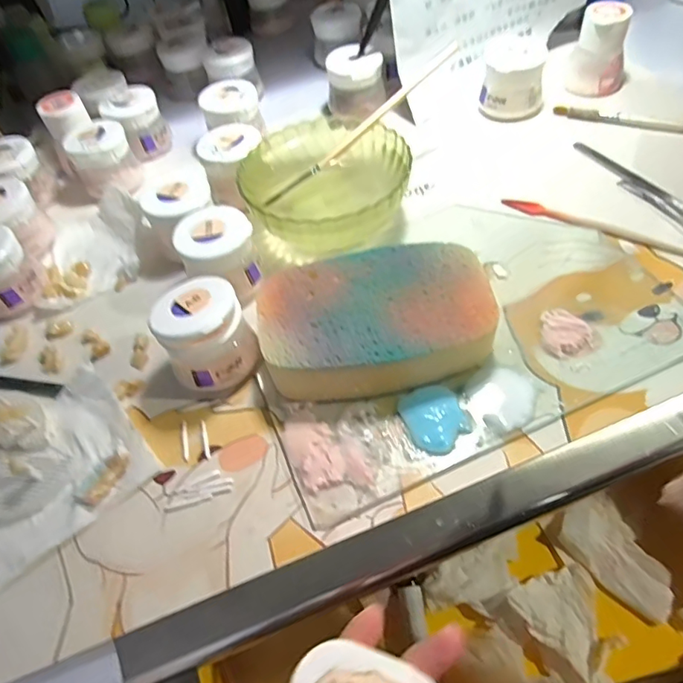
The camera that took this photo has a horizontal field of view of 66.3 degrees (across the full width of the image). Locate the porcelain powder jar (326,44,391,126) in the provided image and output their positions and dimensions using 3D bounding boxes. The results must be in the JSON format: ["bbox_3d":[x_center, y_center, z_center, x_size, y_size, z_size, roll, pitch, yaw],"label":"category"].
[{"bbox_3d":[0.014,-0.237,0.480,0.049,0.049,0.045,-4,53,5],"label":"porcelain powder jar"}]

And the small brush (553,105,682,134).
[{"bbox_3d":[0.248,-0.185,0.440,0.132,0.012,0.014,17,58,20],"label":"small brush"}]

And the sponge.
[{"bbox_3d":[0.020,-0.013,0.314,0.133,0.033,0.089,-9,53,1],"label":"sponge"}]

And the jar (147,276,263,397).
[{"bbox_3d":[-0.080,-0.001,0.312,0.050,0.056,0.048,-4,53,5],"label":"jar"}]

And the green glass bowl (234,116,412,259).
[{"bbox_3d":[-0.008,-0.113,0.393,0.120,0.048,0.129,-28,55,-12],"label":"green glass bowl"}]

